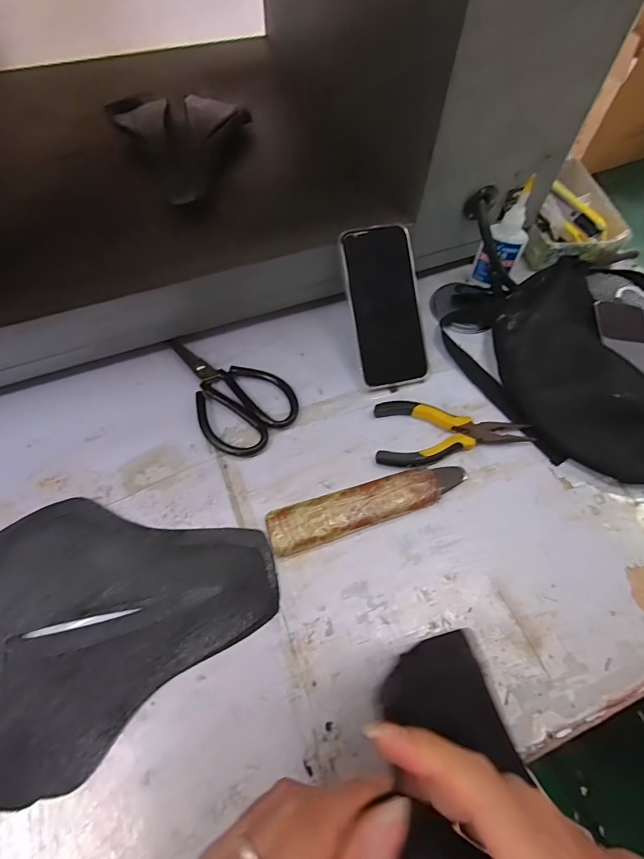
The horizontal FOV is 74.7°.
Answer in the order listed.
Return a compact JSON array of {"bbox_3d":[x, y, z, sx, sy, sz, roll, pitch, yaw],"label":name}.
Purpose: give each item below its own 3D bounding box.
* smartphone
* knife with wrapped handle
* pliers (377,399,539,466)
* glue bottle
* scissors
[{"bbox_3d":[0.067,-0.129,0.448,0.076,0.011,0.163,-12,97,-8],"label":"smartphone"},{"bbox_3d":[0.044,0.070,0.386,0.186,0.016,0.039,-15,63,-9],"label":"knife with wrapped handle"},{"bbox_3d":[0.128,0.009,0.424,0.148,0.018,0.069,3,61,0],"label":"pliers"},{"bbox_3d":[0.209,-0.214,0.478,0.041,0.120,0.029,28,64,13],"label":"glue bottle"},{"bbox_3d":[-0.104,-0.043,0.445,0.155,0.015,0.096,40,67,19],"label":"scissors"}]

